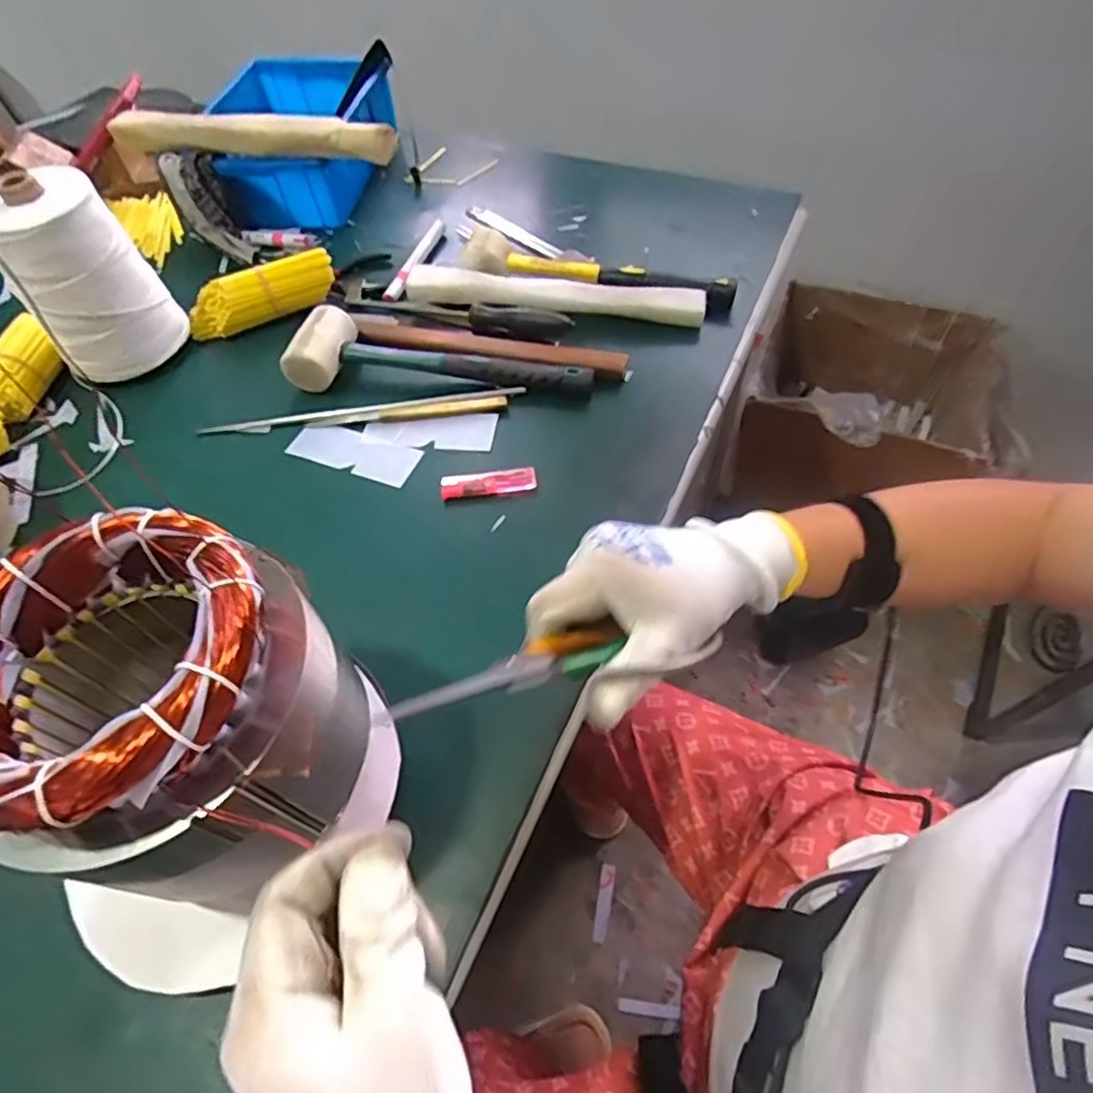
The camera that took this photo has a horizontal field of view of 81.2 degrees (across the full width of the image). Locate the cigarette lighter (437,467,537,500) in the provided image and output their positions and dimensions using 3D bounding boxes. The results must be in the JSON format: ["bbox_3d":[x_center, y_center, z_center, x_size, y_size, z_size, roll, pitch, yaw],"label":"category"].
[{"bbox_3d":[-0.048,-0.054,0.531,0.078,0.008,0.023,-5,56,0],"label":"cigarette lighter"}]

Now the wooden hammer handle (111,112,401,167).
[{"bbox_3d":[-0.330,-0.451,0.699,0.328,0.039,0.029,5,57,6],"label":"wooden hammer handle"}]

